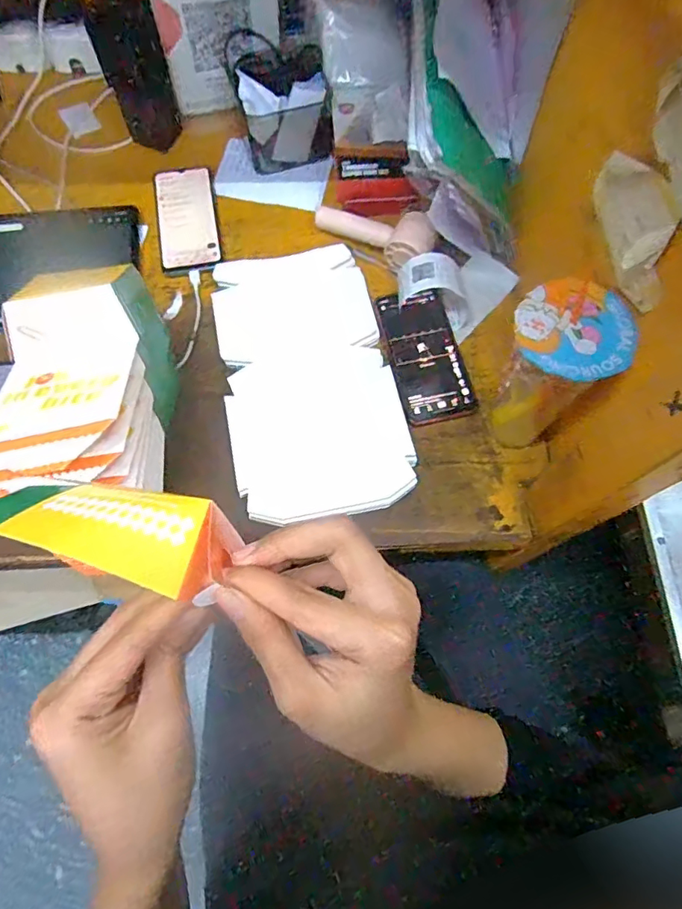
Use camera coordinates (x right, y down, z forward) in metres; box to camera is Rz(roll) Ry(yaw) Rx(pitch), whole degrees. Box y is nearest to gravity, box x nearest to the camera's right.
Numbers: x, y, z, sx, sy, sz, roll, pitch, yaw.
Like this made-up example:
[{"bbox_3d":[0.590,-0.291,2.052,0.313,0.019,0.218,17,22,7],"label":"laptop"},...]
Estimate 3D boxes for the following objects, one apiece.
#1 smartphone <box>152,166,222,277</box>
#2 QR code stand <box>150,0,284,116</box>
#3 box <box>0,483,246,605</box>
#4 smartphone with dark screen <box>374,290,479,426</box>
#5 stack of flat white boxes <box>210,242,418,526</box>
[{"bbox_3d":[-0.192,-0.296,0.646,0.074,0.008,0.162,-11,69,-5],"label":"smartphone"},{"bbox_3d":[-0.143,-0.505,0.629,0.147,0.197,0.020,-9,69,-5],"label":"QR code stand"},{"bbox_3d":[-0.110,0.034,0.246,0.127,0.025,0.044,10,68,17],"label":"box"},{"bbox_3d":[0.093,-0.114,0.579,0.082,0.010,0.164,-14,69,-7],"label":"smartphone with dark screen"},{"bbox_3d":[-0.038,-0.089,0.570,0.178,0.014,0.319,-11,69,-6],"label":"stack of flat white boxes"}]

